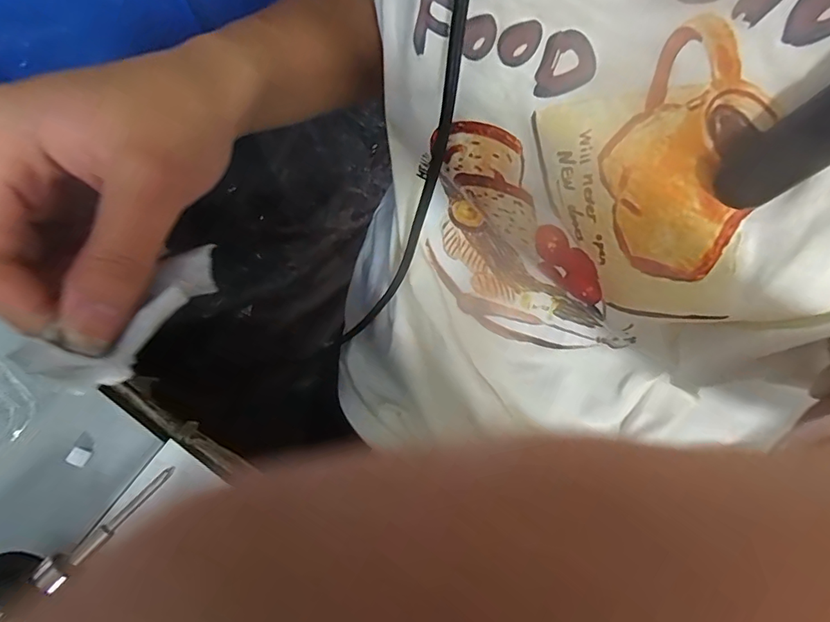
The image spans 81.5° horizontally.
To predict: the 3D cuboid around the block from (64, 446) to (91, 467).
[{"bbox_3d":[-0.117,0.051,0.167,0.005,0.005,0.006,21,67,11],"label":"block"}]

